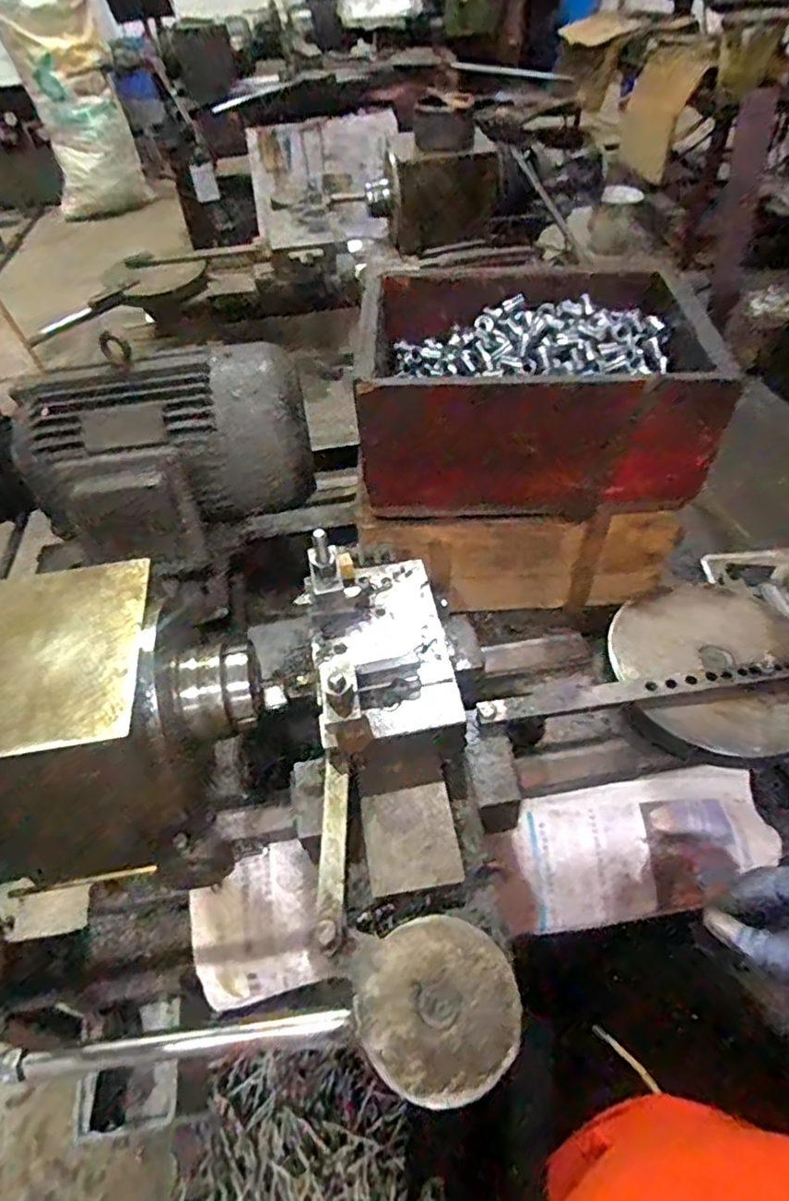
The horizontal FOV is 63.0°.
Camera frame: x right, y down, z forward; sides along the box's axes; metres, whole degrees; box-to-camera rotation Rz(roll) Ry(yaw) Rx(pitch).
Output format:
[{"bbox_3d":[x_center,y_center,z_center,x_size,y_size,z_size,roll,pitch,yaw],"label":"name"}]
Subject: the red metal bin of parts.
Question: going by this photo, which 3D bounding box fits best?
[{"bbox_3d":[0.147,-0.226,0.695,0.342,0.150,0.244,1,49,5],"label":"red metal bin of parts"}]

